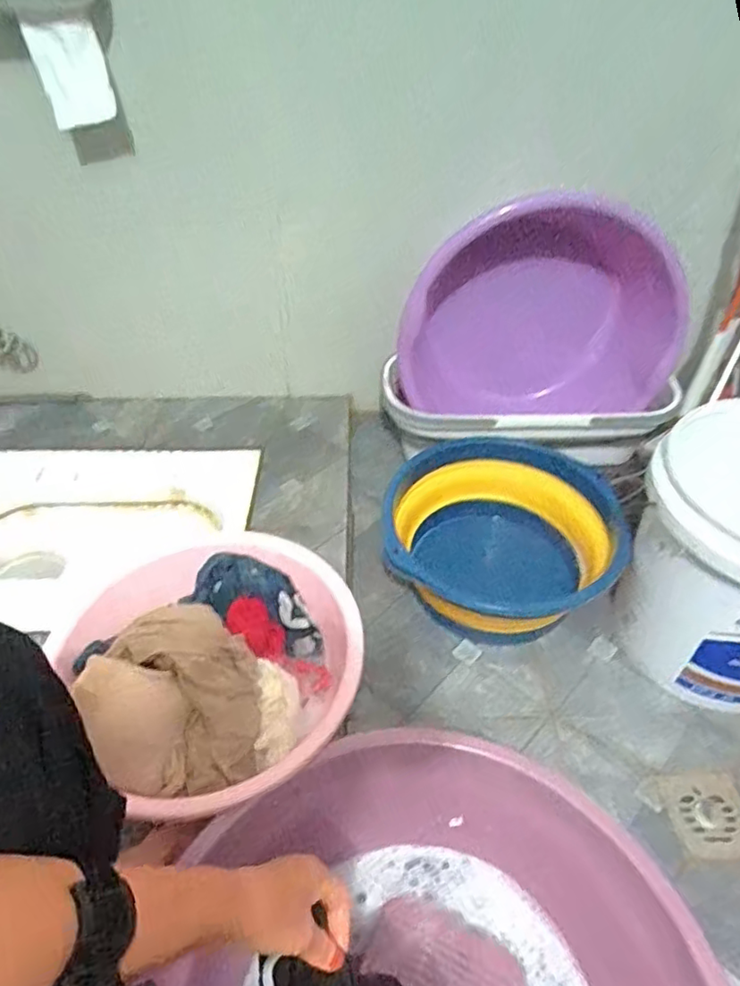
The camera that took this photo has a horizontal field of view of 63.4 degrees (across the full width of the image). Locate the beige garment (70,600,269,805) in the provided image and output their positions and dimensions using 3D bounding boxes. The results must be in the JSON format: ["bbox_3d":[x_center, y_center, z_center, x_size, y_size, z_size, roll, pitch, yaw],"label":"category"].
[{"bbox_3d":[-0.207,0.222,0.645,0.167,0.100,0.169,0,42,0],"label":"beige garment"}]

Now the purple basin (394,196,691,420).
[{"bbox_3d":[0.333,-0.332,1.163,0.516,0.462,0.135,-3,42,-3],"label":"purple basin"}]

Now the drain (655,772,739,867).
[{"bbox_3d":[0.421,0.399,0.737,0.099,0.004,0.099,-4,41,-5],"label":"drain"}]

